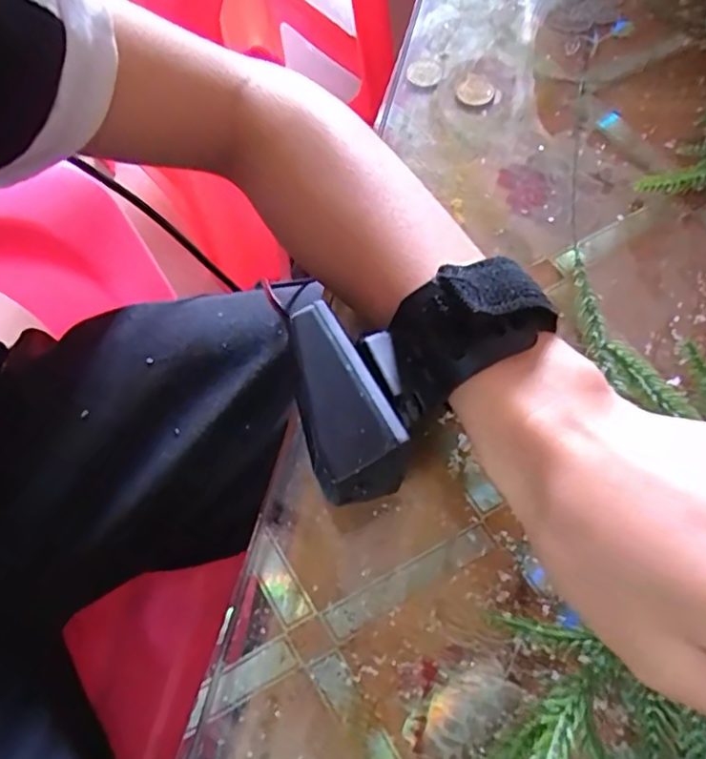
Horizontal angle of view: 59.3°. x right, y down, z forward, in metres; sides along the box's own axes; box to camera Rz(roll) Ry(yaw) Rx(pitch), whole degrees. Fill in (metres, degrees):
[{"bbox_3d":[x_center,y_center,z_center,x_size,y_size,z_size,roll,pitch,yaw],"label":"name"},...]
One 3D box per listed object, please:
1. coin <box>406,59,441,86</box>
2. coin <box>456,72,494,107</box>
[{"bbox_3d":[0.037,-0.159,0.318,0.018,0.004,0.017,0,67,3],"label":"coin"},{"bbox_3d":[0.061,-0.144,0.310,0.019,0.004,0.017,40,75,17],"label":"coin"}]

